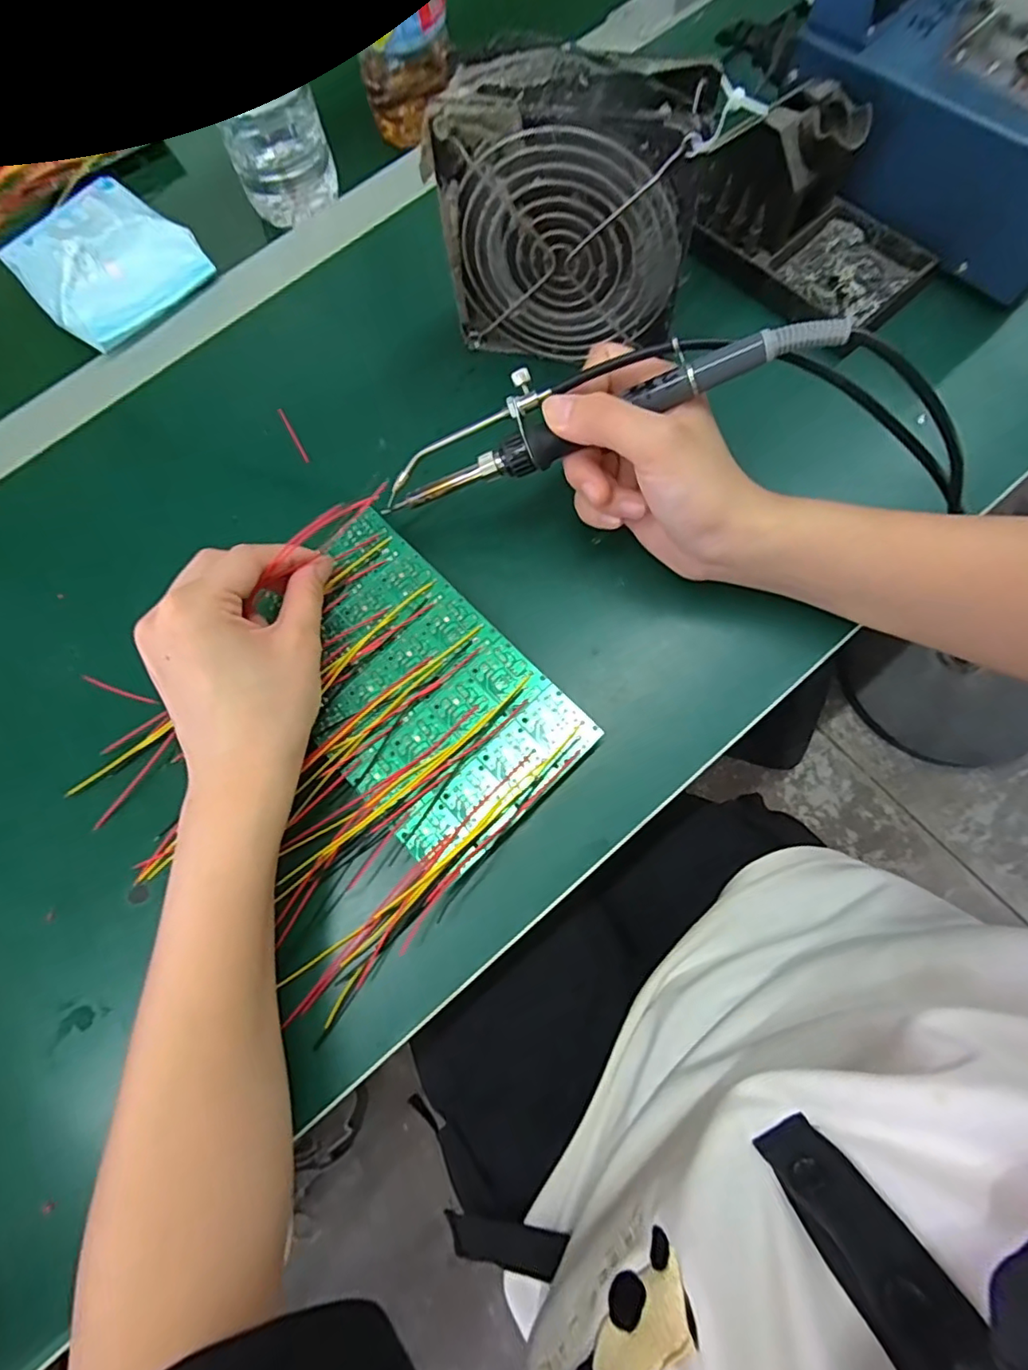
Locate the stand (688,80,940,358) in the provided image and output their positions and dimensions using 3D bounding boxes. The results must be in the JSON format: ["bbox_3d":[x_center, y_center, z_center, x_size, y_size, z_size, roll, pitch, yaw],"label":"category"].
[{"bbox_3d":[0.173,-0.269,0.318,0.126,0.067,0.075,42,81,14],"label":"stand"}]

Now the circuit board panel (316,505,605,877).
[{"bbox_3d":[-0.052,0.002,0.288,0.098,0.014,0.166,-43,76,-8],"label":"circuit board panel"}]

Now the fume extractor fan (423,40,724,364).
[{"bbox_3d":[0.026,-0.229,0.288,0.120,0.114,0.044,8,75,6],"label":"fume extractor fan"}]

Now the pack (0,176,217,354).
[{"bbox_3d":[-0.262,-0.272,0.371,0.098,0.040,0.096,-43,76,-8],"label":"pack"}]

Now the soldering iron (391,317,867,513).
[{"bbox_3d":[0.032,-0.126,0.258,0.205,0.020,0.035,-14,73,18],"label":"soldering iron"}]

